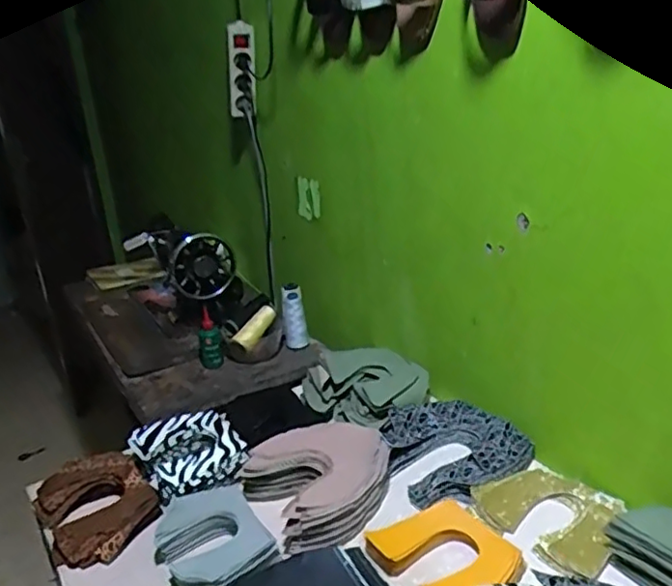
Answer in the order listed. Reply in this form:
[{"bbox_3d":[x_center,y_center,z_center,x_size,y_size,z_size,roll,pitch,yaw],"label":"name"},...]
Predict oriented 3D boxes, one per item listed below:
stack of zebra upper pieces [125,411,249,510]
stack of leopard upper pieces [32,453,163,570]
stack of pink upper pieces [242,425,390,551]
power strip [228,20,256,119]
[{"bbox_3d":[-0.208,0.236,0.917,0.141,0.053,0.159,-16,24,-27],"label":"stack of zebra upper pieces"},{"bbox_3d":[-0.322,0.285,0.857,0.135,0.041,0.175,-18,25,-31],"label":"stack of leopard upper pieces"},{"bbox_3d":[-0.021,0.245,0.850,0.186,0.056,0.178,-21,27,-37],"label":"stack of pink upper pieces"},{"bbox_3d":[-0.188,-0.442,1.282,0.051,0.198,0.041,-11,45,-17],"label":"power strip"}]

